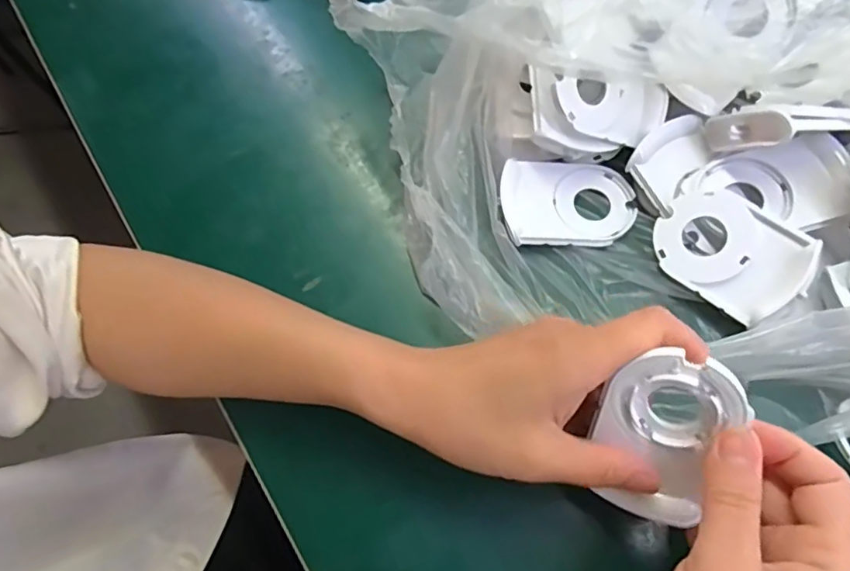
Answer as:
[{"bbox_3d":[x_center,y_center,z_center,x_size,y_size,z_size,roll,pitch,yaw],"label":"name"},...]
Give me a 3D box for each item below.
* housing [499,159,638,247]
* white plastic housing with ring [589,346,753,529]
[{"bbox_3d":[0.090,-0.054,0.352,0.083,0.011,0.058,-3,68,2],"label":"housing"},{"bbox_3d":[0.101,0.066,0.245,0.052,0.081,0.008,19,27,18],"label":"white plastic housing with ring"}]

